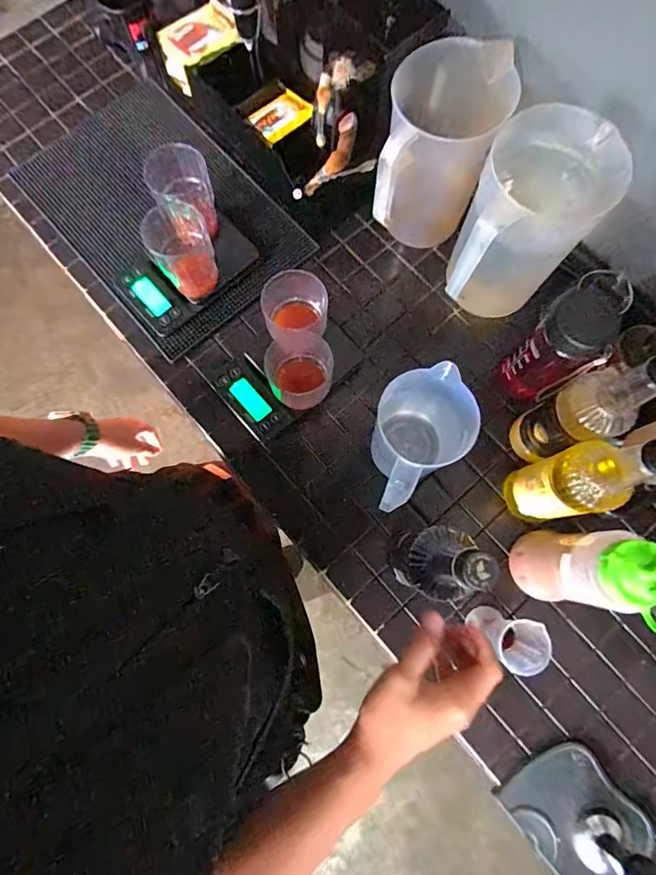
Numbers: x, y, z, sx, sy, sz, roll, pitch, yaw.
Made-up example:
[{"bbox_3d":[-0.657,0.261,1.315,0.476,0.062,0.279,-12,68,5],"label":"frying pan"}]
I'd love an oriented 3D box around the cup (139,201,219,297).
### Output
[{"bbox_3d":[-0.193,-0.249,0.622,0.079,0.100,0.070,-32,79,-7],"label":"cup"}]

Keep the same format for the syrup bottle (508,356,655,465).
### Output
[{"bbox_3d":[0.283,-0.024,0.530,0.060,0.252,0.072,-30,78,-7],"label":"syrup bottle"}]

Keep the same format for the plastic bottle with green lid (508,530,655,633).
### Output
[{"bbox_3d":[0.272,0.146,0.510,0.070,0.224,0.090,4,77,1],"label":"plastic bottle with green lid"}]

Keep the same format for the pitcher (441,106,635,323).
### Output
[{"bbox_3d":[0.238,-0.249,0.599,0.139,0.235,0.187,29,78,7],"label":"pitcher"}]

